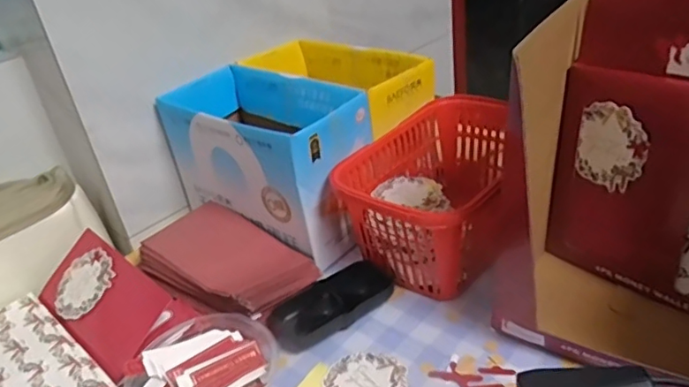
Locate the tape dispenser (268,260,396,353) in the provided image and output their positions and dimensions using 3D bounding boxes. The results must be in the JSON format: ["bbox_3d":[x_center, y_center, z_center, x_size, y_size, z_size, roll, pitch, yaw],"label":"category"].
[{"bbox_3d":[-0.010,0.098,0.518,0.120,0.026,0.052,-23,34,-23],"label":"tape dispenser"}]

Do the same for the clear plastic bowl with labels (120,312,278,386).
[{"bbox_3d":[-0.115,0.143,0.451,0.101,0.034,0.108,-6,31,4],"label":"clear plastic bowl with labels"}]

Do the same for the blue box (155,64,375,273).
[{"bbox_3d":[-0.085,-0.041,0.632,0.234,0.143,0.120,19,41,38],"label":"blue box"}]

